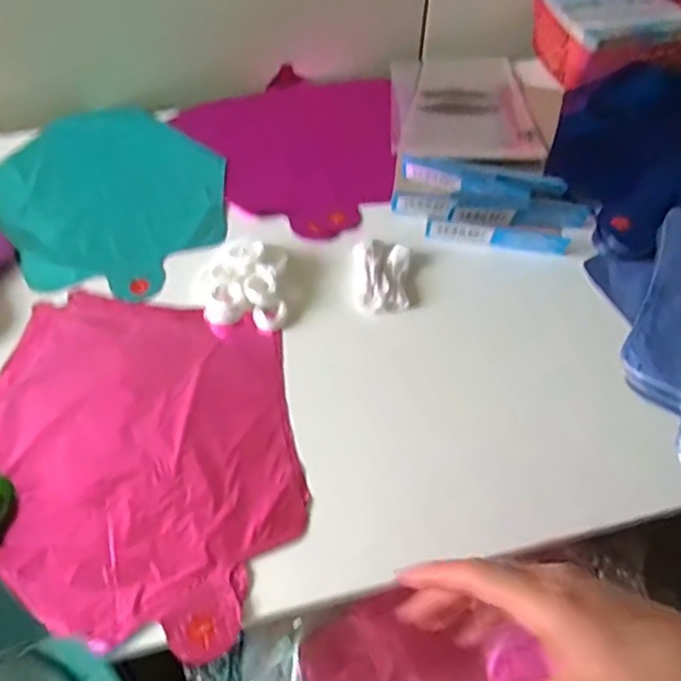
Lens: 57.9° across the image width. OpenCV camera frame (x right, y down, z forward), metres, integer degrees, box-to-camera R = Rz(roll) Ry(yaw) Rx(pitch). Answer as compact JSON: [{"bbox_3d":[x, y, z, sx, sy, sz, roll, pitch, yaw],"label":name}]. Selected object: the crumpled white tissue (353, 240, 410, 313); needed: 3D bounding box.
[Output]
[{"bbox_3d":[0.033,-0.055,0.494,0.043,0.017,0.067,0,56,0],"label":"crumpled white tissue"}]

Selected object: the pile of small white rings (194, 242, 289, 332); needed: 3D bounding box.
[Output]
[{"bbox_3d":[-0.078,-0.041,0.478,0.071,0.030,0.064,-4,56,-3],"label":"pile of small white rings"}]

